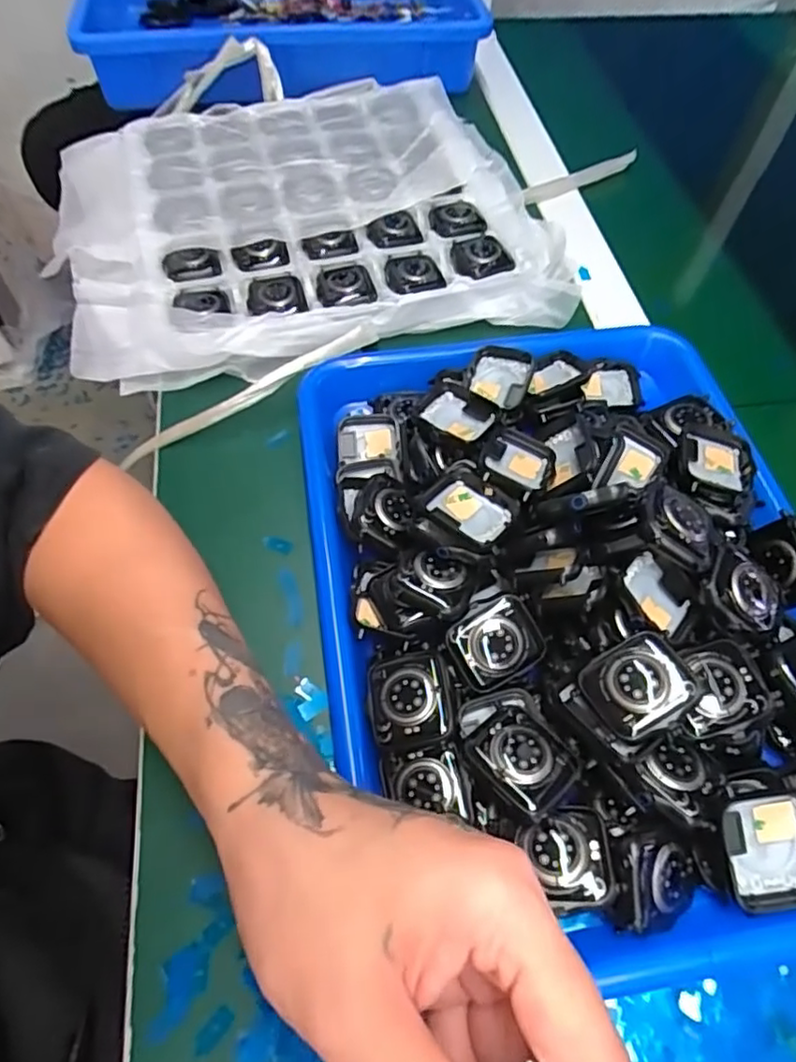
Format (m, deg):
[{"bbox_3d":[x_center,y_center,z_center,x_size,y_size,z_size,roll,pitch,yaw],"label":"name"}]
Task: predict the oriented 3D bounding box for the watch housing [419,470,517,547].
[{"bbox_3d":[0.036,-0.010,0.309,0.042,0.013,0.034,39,65,21],"label":"watch housing"}]

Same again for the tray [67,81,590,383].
[{"bbox_3d":[-0.081,-0.243,0.489,0.347,0.033,0.333,-15,59,-10],"label":"tray"}]

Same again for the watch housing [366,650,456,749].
[{"bbox_3d":[0.005,0.073,0.276,0.036,0.008,0.041,-5,58,-4],"label":"watch housing"}]

